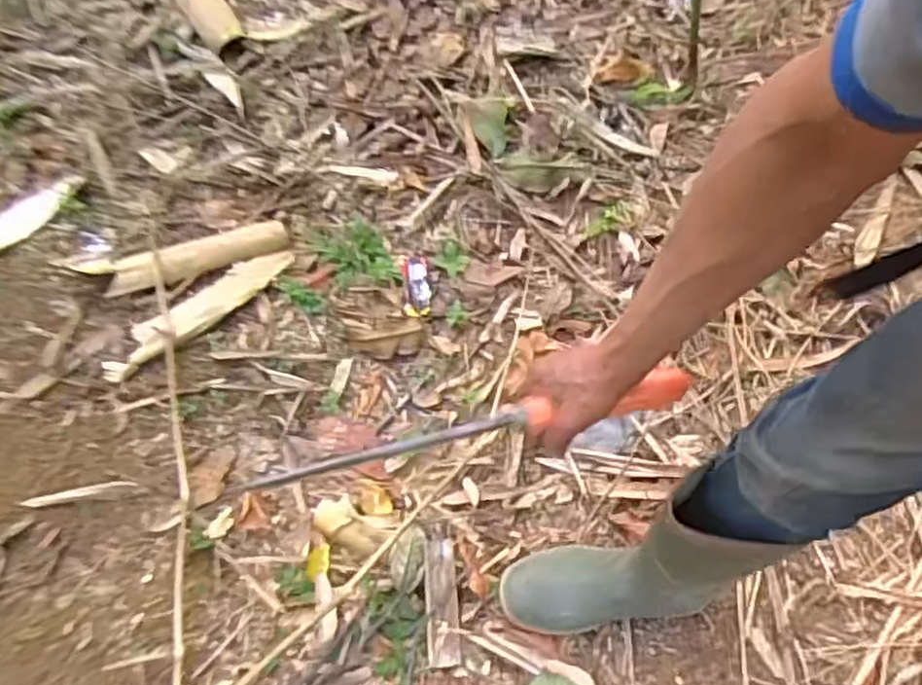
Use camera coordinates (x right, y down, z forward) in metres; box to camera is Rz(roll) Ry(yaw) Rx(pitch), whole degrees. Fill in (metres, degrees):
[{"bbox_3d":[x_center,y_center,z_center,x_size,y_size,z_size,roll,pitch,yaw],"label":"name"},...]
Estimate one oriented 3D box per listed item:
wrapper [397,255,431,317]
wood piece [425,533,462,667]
[{"bbox_3d":[-0.071,-0.090,1.133,0.044,0.006,0.113,-7,63,-4],"label":"wrapper"},{"bbox_3d":[-0.023,0.312,0.897,0.038,0.013,0.152,-3,63,-2],"label":"wood piece"}]

